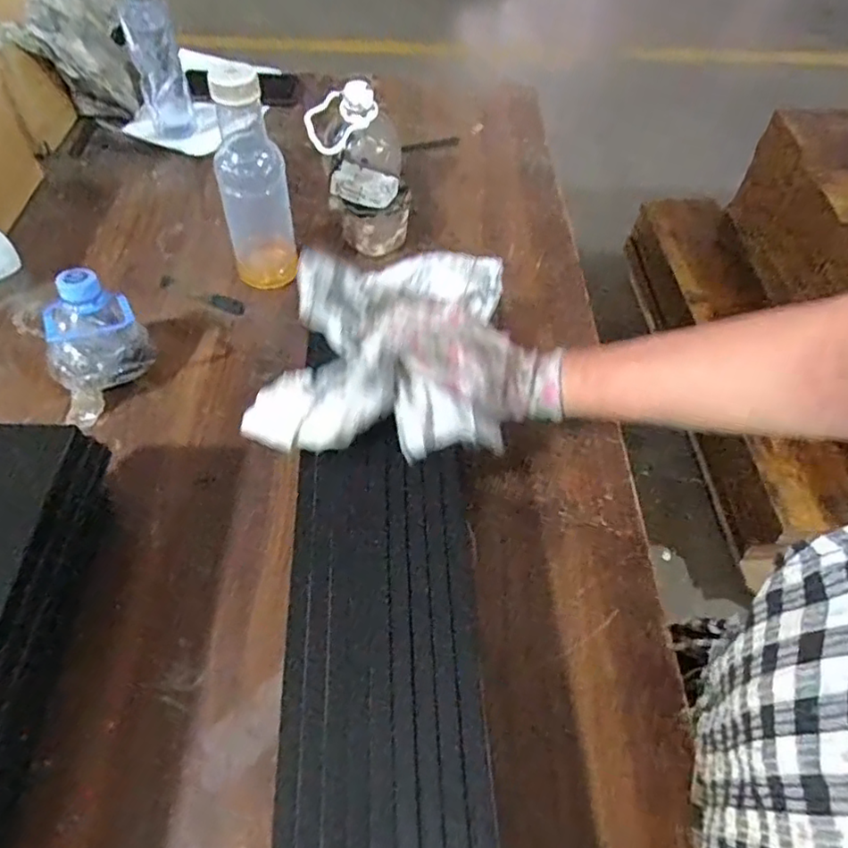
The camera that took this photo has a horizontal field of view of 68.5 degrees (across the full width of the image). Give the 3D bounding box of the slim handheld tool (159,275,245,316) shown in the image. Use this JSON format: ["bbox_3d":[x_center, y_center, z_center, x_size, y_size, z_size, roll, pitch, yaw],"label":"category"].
[{"bbox_3d":[-0.231,-0.135,0.650,0.096,0.006,0.021,20,55,8],"label":"slim handheld tool"}]

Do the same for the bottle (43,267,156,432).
[{"bbox_3d":[-0.287,-0.066,0.534,0.057,0.094,0.096,22,55,10],"label":"bottle"}]

